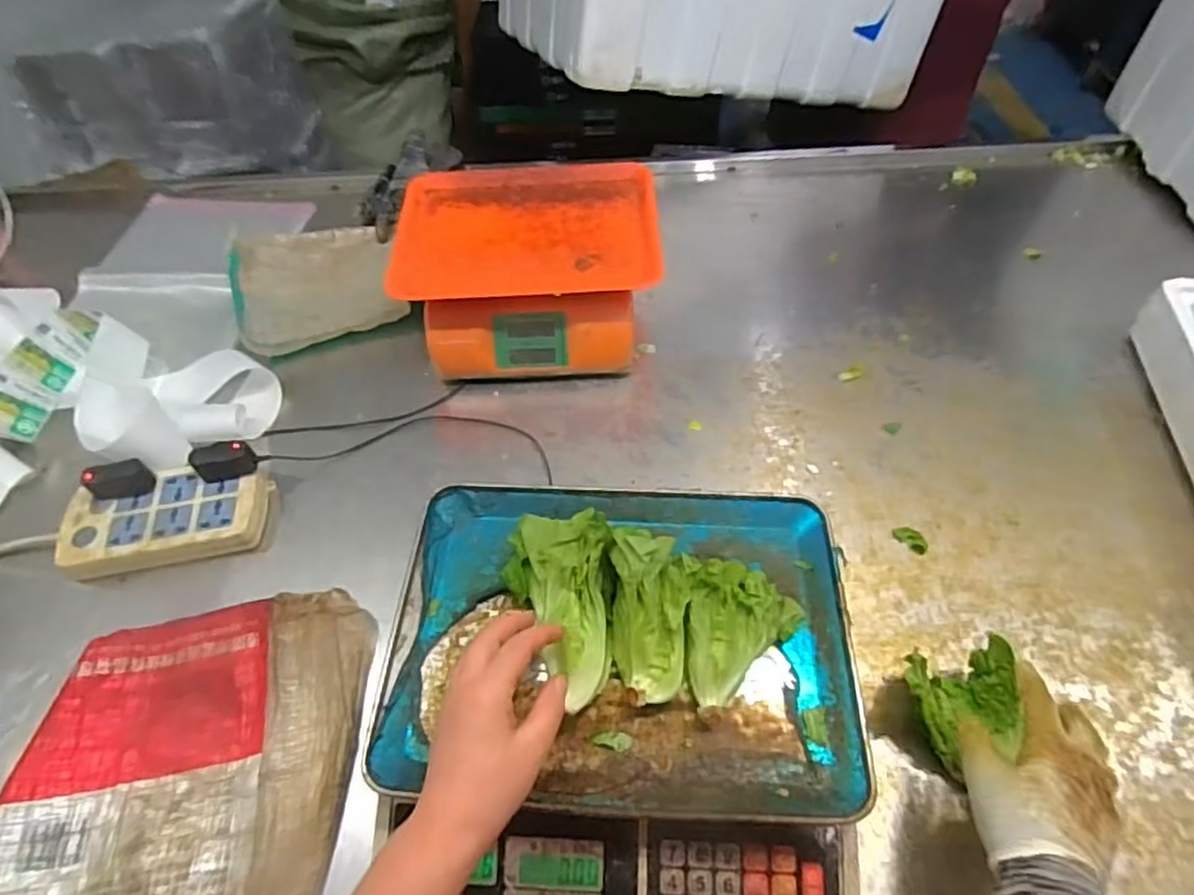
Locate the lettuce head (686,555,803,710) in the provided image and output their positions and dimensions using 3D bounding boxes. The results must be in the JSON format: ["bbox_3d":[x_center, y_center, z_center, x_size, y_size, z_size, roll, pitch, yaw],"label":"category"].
[{"bbox_3d":[0.107,0.128,0.475,0.085,0.049,0.093,-2,53,0],"label":"lettuce head"}]

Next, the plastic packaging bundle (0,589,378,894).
[{"bbox_3d":[-0.325,0.255,0.534,0.262,0.031,0.278,-3,54,-2],"label":"plastic packaging bundle"}]

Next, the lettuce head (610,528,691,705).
[{"bbox_3d":[0.038,0.116,0.476,0.051,0.045,0.116,-2,80,-1],"label":"lettuce head"}]

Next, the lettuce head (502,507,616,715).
[{"bbox_3d":[-0.025,0.108,0.469,0.075,0.052,0.132,-2,54,-1],"label":"lettuce head"}]

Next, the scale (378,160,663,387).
[{"bbox_3d":[-0.080,-0.211,0.811,0.287,0.124,0.250,0,54,1],"label":"scale"}]

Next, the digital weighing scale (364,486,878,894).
[{"bbox_3d":[0.016,0.199,0.505,0.326,0.109,0.328,2,53,3],"label":"digital weighing scale"}]

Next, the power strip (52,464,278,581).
[{"bbox_3d":[-0.423,0.069,0.666,0.181,0.032,0.099,-9,54,-6],"label":"power strip"}]

